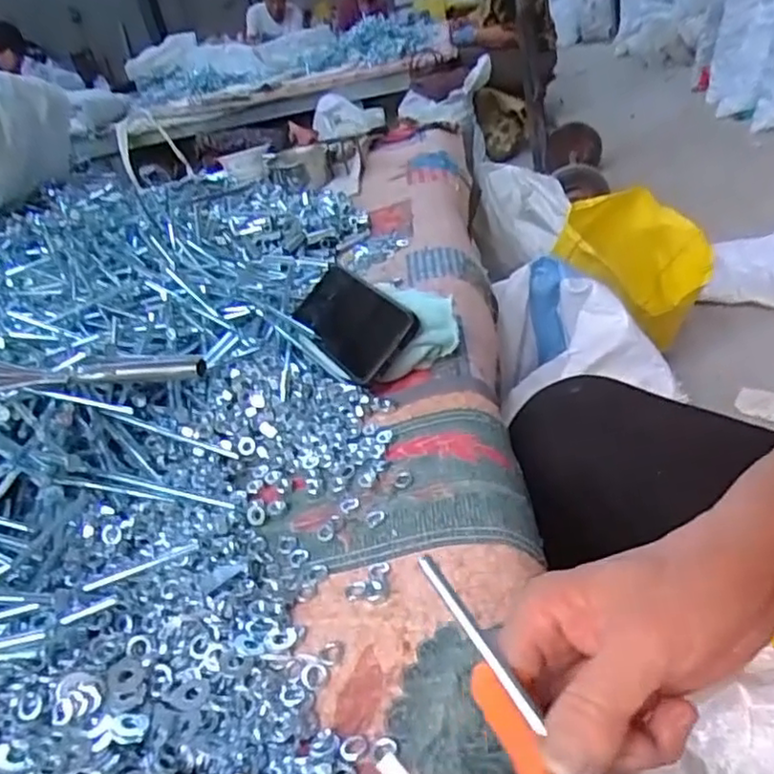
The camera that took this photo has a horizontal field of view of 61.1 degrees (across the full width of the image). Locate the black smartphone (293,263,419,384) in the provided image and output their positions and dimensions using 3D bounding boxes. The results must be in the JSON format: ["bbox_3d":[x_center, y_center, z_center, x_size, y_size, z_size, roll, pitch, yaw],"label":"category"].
[{"bbox_3d":[-0.035,-0.062,0.607,0.074,0.012,0.145,-54,47,5],"label":"black smartphone"}]

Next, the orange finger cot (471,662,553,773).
[{"bbox_3d":[0.048,0.131,0.246,0.011,0.009,0.055,-18,52,-19],"label":"orange finger cot"}]

